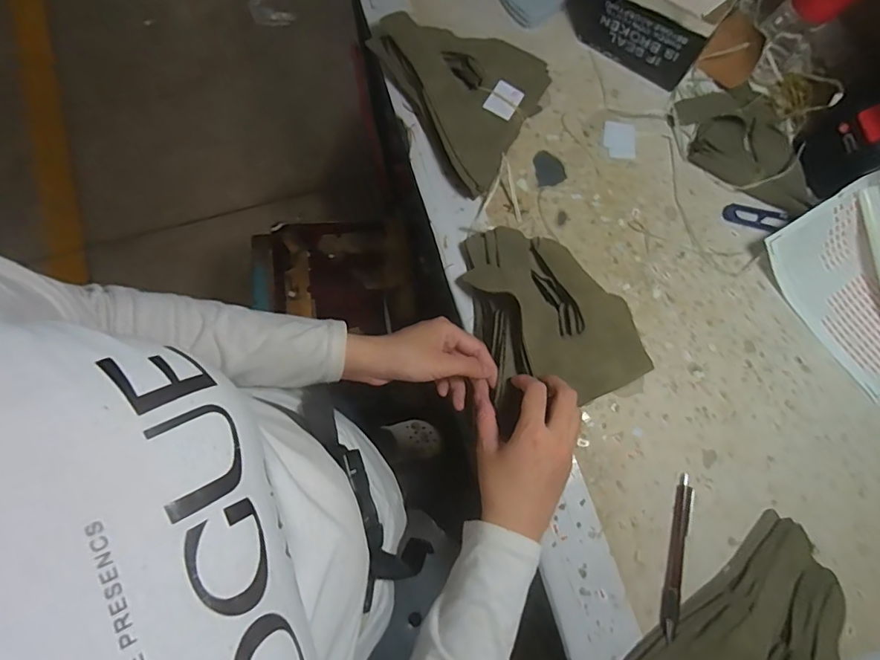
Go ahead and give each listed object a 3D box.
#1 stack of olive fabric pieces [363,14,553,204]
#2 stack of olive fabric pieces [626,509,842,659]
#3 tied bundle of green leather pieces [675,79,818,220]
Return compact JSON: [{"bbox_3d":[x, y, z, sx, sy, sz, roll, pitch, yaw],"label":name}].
[{"bbox_3d":[0.036,-0.264,0.535,0.134,0.041,0.211,-30,81,-7],"label":"stack of olive fabric pieces"},{"bbox_3d":[0.286,0.298,0.435,0.219,0.029,0.149,-39,82,-8],"label":"stack of olive fabric pieces"},{"bbox_3d":[0.335,-0.196,0.536,0.119,0.034,0.142,-3,78,-2],"label":"tied bundle of green leather pieces"}]

